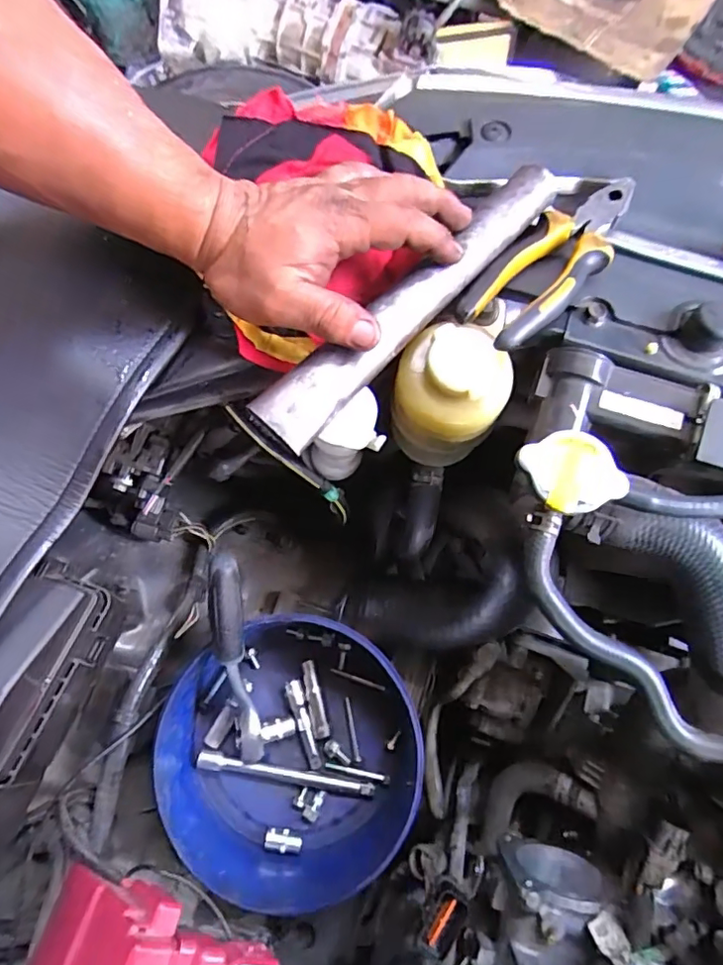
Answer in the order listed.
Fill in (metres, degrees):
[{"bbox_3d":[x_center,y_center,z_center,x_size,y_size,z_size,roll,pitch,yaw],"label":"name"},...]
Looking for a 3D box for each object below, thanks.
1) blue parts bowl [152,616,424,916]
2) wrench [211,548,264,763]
[{"bbox_3d":[-0.052,0.212,0.441,0.191,0.082,0.186,0,79,1],"label":"blue parts bowl"},{"bbox_3d":[-0.093,0.140,0.412,0.022,0.022,0.197,-1,120,1],"label":"wrench"}]

